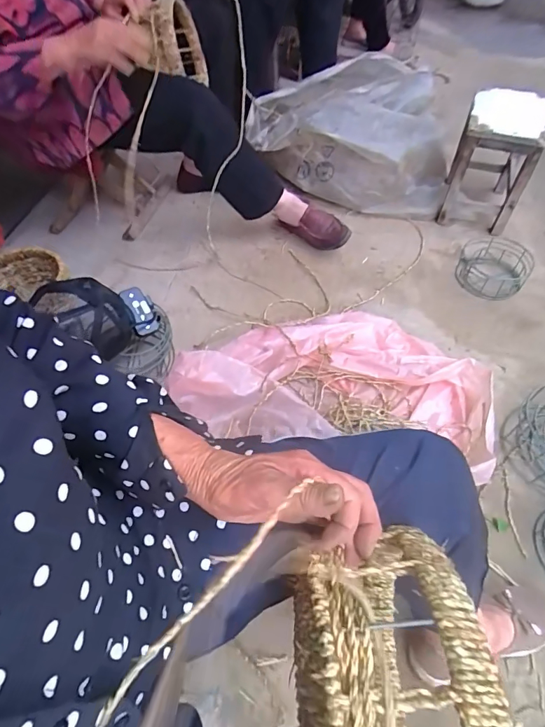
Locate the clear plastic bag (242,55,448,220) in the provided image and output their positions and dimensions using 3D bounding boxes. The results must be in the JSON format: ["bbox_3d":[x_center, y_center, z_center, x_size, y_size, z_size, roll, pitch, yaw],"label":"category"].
[{"bbox_3d":[0.258,-0.752,1.414,0.641,0.257,0.489,4,53,4],"label":"clear plastic bag"}]

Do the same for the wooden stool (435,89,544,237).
[{"bbox_3d":[0.646,-0.595,1.265,0.204,0.314,0.271,20,56,15],"label":"wooden stool"}]

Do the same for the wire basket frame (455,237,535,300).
[{"bbox_3d":[0.603,-0.263,1.174,0.183,0.064,0.175,32,60,22],"label":"wire basket frame"}]

